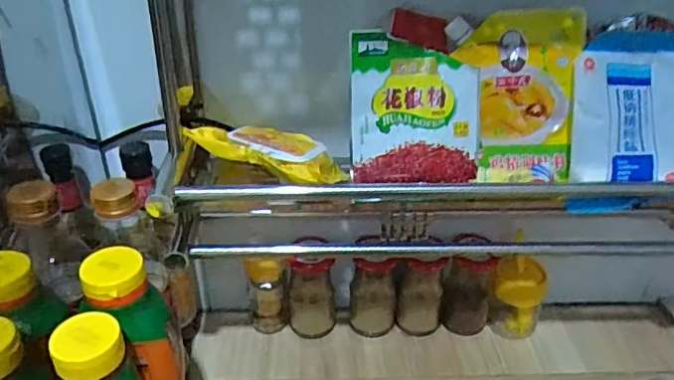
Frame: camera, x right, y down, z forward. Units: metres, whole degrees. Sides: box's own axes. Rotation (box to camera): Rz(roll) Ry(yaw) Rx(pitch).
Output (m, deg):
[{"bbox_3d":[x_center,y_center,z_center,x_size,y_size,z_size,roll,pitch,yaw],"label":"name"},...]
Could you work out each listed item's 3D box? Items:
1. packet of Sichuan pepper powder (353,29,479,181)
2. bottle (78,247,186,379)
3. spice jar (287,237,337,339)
[{"bbox_3d":[0.073,-0.074,0.533,0.118,0.136,0.015,0,10,3],"label":"packet of Sichuan pepper powder"},{"bbox_3d":[-0.183,0.162,0.540,0.067,0.222,0.061,-1,33,0],"label":"bottle"},{"bbox_3d":[-0.030,0.127,0.728,0.056,0.124,0.059,-1,33,0],"label":"spice jar"}]

